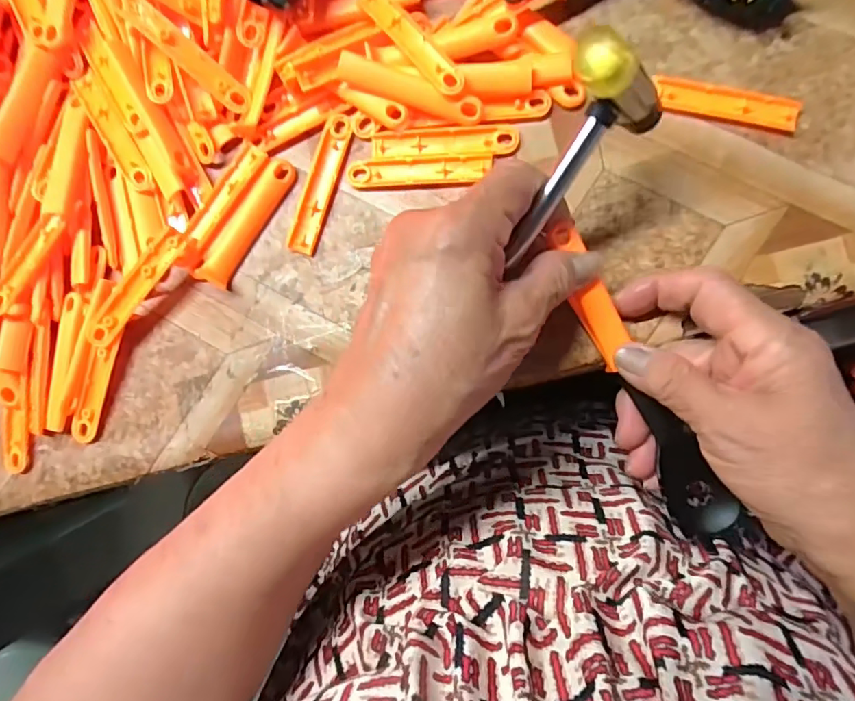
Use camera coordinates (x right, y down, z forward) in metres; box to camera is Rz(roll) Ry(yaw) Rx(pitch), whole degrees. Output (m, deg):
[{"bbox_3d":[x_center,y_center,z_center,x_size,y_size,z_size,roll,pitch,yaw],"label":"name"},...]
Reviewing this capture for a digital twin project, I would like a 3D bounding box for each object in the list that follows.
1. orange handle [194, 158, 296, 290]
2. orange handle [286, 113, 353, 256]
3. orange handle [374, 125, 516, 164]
[{"bbox_3d":[-0.097,-0.069,0.284,0.018,0.009,0.076,36,92,3],"label":"orange handle"},{"bbox_3d":[-0.057,-0.089,0.283,0.016,0.004,0.075,18,91,4],"label":"orange handle"},{"bbox_3d":[0.008,-0.107,0.276,0.074,0.005,0.015,-1,89,4],"label":"orange handle"}]

